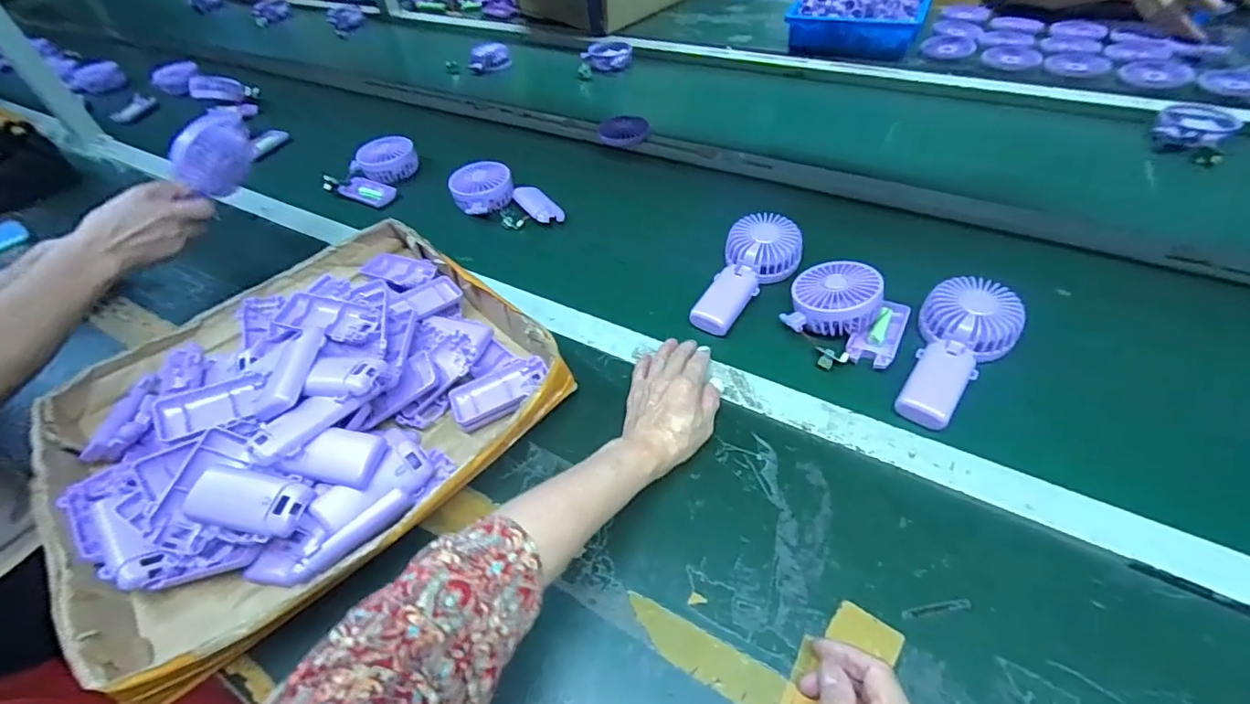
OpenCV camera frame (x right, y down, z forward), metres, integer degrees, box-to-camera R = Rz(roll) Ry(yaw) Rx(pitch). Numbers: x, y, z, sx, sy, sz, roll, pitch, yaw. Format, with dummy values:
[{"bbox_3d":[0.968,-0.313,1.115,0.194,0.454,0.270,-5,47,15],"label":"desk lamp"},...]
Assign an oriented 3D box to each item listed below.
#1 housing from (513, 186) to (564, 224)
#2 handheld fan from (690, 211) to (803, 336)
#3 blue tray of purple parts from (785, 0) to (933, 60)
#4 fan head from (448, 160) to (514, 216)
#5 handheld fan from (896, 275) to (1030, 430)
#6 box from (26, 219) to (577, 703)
[{"bbox_3d":[-0.126,-0.210,0.767,0.044,0.016,0.088,-31,51,-20],"label":"housing"},{"bbox_3d":[0.138,-0.084,0.601,0.086,0.055,0.168,16,52,21],"label":"handheld fan"},{"bbox_3d":[0.487,-0.713,1.097,0.250,0.110,0.268,19,53,23],"label":"blue tray of purple parts"},{"bbox_3d":[-0.208,-0.237,0.784,0.090,0.050,0.081,-25,49,-15],"label":"fan head"},{"bbox_3d":[0.312,-0.003,0.510,0.089,0.040,0.175,27,56,28],"label":"handheld fan"},{"bbox_3d":[-0.312,0.038,0.517,0.405,0.087,0.399,32,59,31],"label":"box"}]

